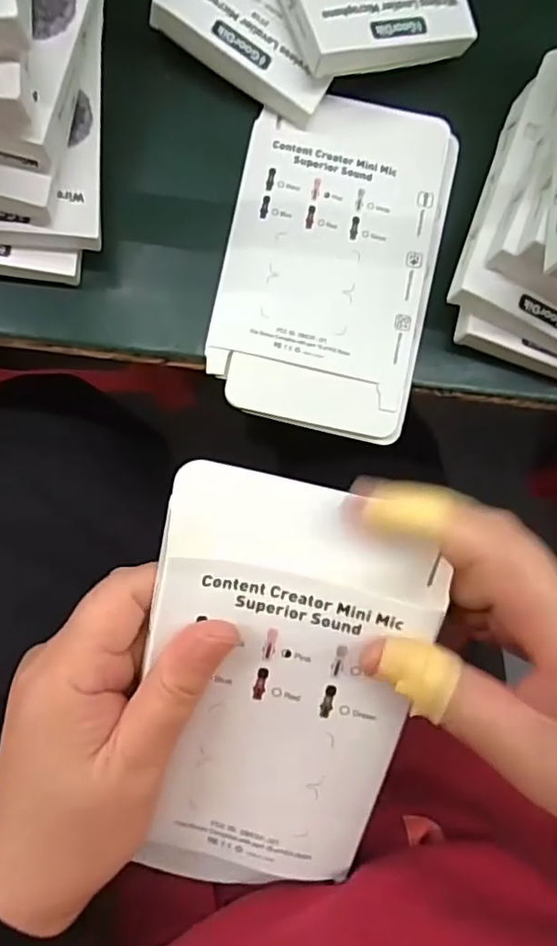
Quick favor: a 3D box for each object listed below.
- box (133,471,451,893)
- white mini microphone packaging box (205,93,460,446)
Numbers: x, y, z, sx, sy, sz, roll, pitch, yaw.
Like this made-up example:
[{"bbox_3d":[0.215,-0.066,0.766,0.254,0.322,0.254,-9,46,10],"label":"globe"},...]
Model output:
[{"bbox_3d":[-0.001,0.088,0.232,0.100,0.015,0.171,10,104,-3],"label":"box"},{"bbox_3d":[0.033,-0.125,0.348,0.121,0.008,0.195,12,84,-4],"label":"white mini microphone packaging box"}]

